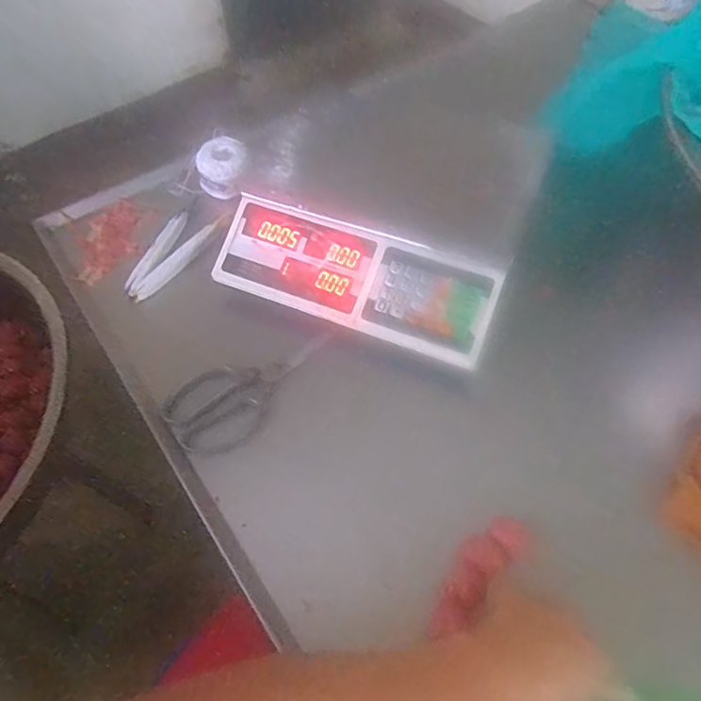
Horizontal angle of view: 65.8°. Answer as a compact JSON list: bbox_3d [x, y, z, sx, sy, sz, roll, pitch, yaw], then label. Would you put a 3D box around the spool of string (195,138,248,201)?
[{"bbox_3d":[-0.171,-0.247,0.728,0.064,0.052,0.066,0,58,0],"label":"spool of string"}]

